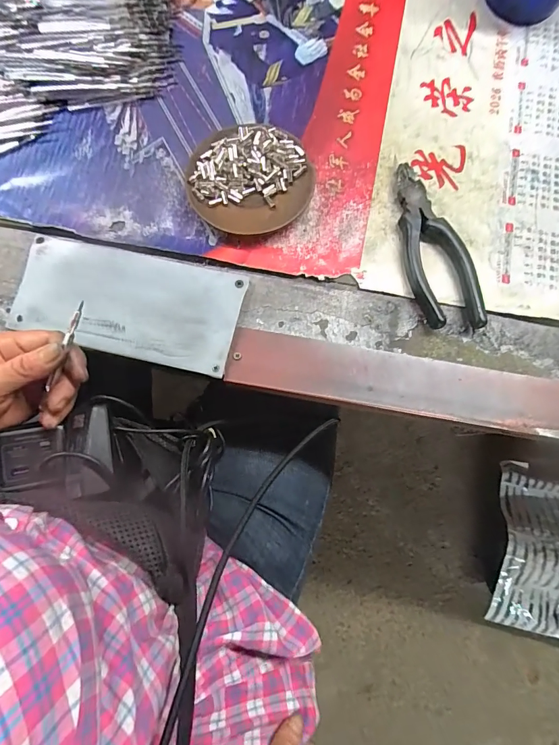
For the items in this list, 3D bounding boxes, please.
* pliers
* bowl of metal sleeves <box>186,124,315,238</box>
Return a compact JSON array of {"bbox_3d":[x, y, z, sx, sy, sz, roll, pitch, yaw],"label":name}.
[{"bbox_3d":[0.143,-0.115,0.341,0.058,0.016,0.160,-10,78,-2],"label":"pliers"},{"bbox_3d":[-0.026,-0.178,0.355,0.113,0.019,0.105,0,78,0],"label":"bowl of metal sleeves"}]

